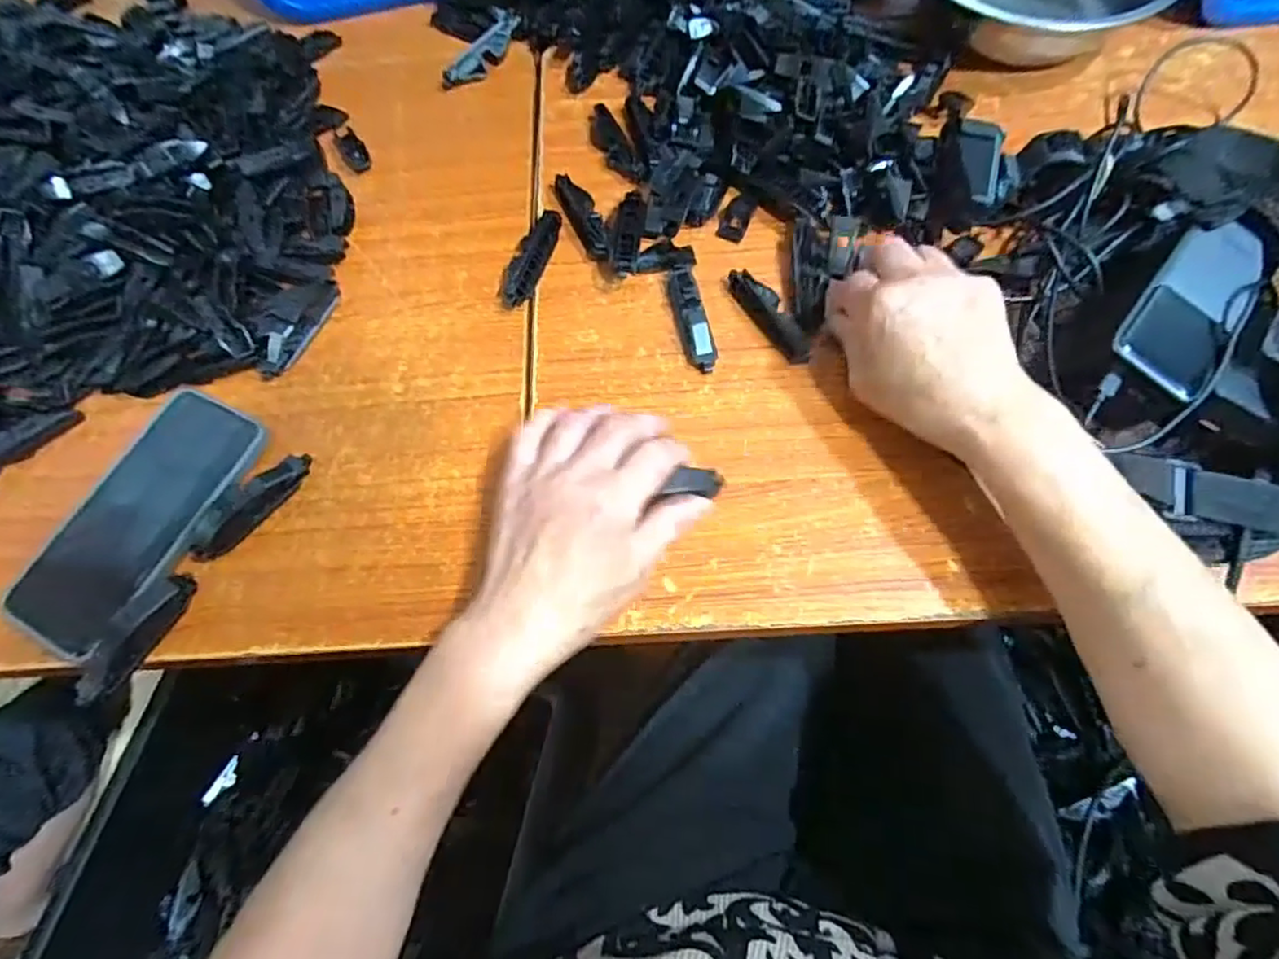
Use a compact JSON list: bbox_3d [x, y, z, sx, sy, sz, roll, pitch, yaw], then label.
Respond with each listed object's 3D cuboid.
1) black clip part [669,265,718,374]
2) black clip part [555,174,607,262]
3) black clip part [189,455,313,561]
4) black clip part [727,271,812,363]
[{"bbox_3d":[0.035,-0.107,0.422,0.020,0.018,0.079,-13,66,-3],"label":"black clip part"},{"bbox_3d":[-0.039,-0.187,0.460,0.020,0.017,0.080,-23,67,-7],"label":"black clip part"},{"bbox_3d":[-0.230,0.015,0.383,0.019,0.017,0.081,38,74,17],"label":"black clip part"},{"bbox_3d":[0.085,-0.108,0.420,0.020,0.017,0.077,-32,69,-11],"label":"black clip part"}]

